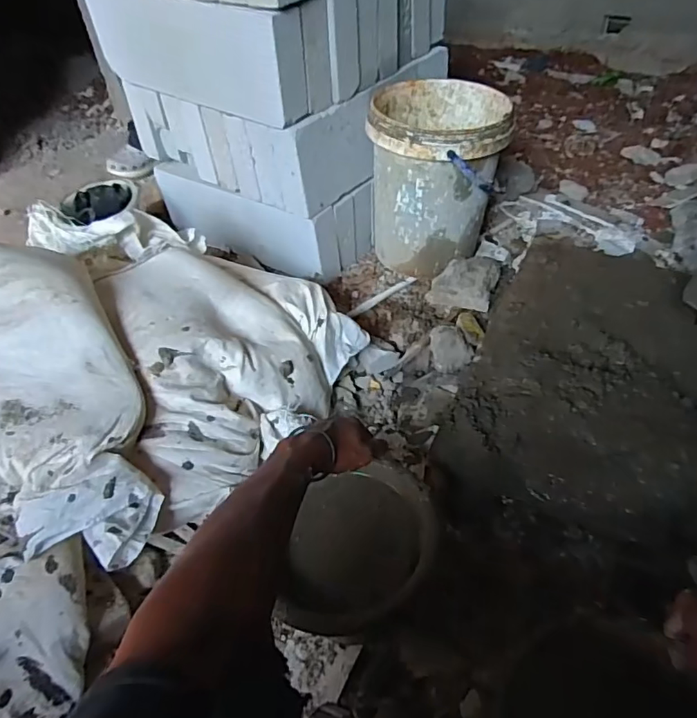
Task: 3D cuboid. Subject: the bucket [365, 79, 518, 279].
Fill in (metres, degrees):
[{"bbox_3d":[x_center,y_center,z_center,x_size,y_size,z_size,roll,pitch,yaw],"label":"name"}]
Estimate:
[{"bbox_3d":[0.209,-0.425,1.224,0.293,0.345,0.303,7,46,10],"label":"bucket"}]

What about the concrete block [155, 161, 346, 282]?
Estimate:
[{"bbox_3d":[-0.292,-0.380,1.376,0.600,0.178,0.086,25,51,25],"label":"concrete block"}]

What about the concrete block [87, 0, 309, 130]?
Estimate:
[{"bbox_3d":[-0.339,-0.649,1.074,0.573,0.195,0.073,25,51,25],"label":"concrete block"}]

